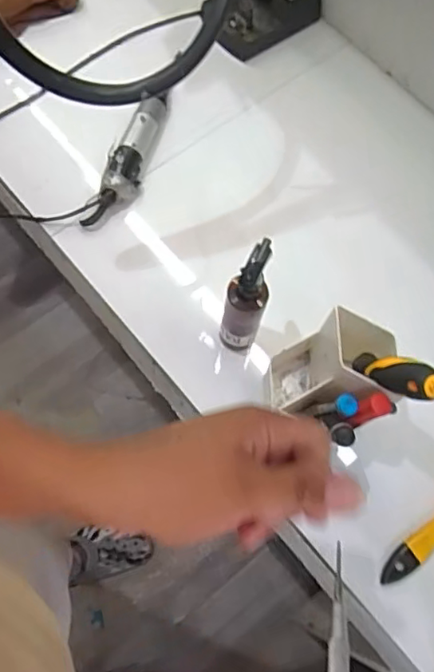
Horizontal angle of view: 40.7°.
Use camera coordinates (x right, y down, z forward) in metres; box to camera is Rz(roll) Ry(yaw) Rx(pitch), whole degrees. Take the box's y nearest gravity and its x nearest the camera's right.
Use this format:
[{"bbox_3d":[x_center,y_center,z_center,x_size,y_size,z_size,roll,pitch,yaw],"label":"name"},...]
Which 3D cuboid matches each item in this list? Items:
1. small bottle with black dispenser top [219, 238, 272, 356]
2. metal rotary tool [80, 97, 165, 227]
[{"bbox_3d":[0.026,-0.029,0.552,0.036,0.177,0.039,14,70,3],"label":"small bottle with black dispenser top"},{"bbox_3d":[-0.097,-0.201,0.672,0.039,0.034,0.177,23,71,6],"label":"metal rotary tool"}]

